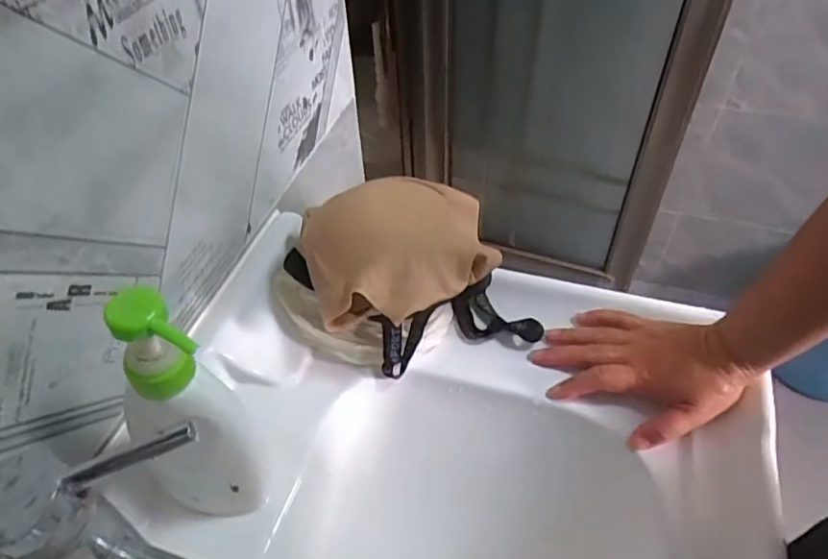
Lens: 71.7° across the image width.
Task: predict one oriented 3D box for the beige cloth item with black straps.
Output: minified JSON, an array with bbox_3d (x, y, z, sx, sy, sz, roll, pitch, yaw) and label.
[{"bbox_3d":[-0.004,-0.015,0.524,0.208,0.126,0.143,-13,47,-10],"label":"beige cloth item with black straps"}]

